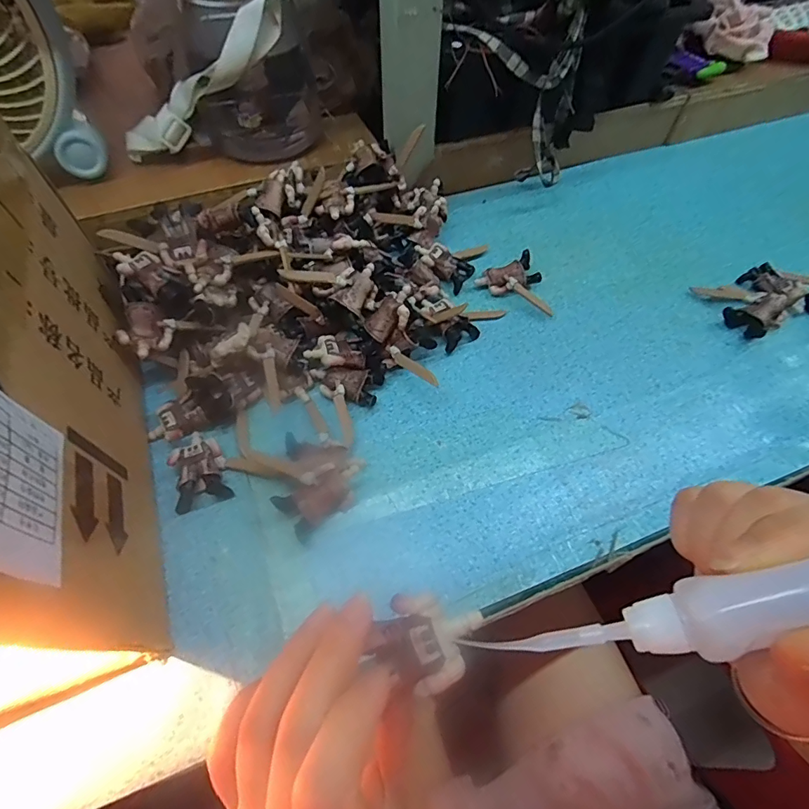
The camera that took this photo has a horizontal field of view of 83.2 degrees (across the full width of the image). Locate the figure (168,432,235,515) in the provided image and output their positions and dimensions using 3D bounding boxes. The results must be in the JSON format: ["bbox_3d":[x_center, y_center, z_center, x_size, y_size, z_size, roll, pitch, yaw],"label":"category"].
[{"bbox_3d":[-0.153,0.046,0.339,0.037,0.020,0.059,-17,59,-12],"label":"figure"}]

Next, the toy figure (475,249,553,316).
[{"bbox_3d":[0.115,-0.121,0.442,0.074,0.024,0.048,27,61,15],"label":"toy figure"}]

